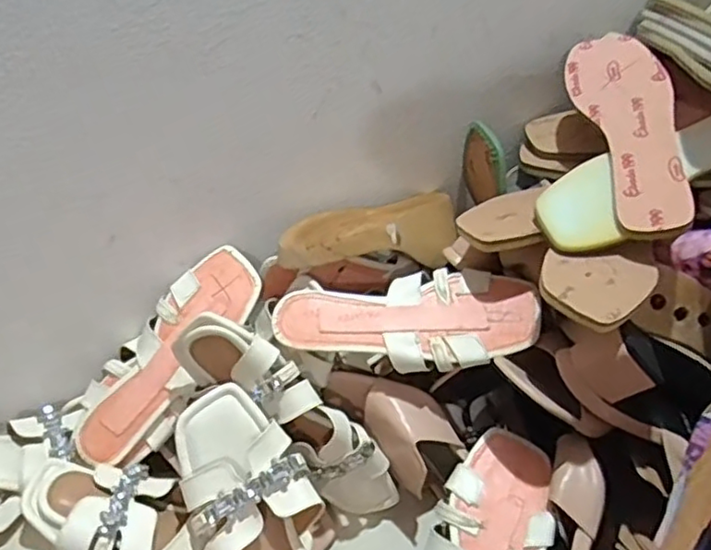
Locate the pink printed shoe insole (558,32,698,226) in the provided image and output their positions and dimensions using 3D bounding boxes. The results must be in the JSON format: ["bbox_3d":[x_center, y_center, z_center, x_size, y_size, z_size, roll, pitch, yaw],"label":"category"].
[{"bbox_3d":[0.250,-0.140,0.587,0.079,0.010,0.238,-16,55,14],"label":"pink printed shoe insole"}]

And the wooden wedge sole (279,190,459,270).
[{"bbox_3d":[0.022,-0.042,0.654,0.208,0.057,0.073,-11,35,-35],"label":"wooden wedge sole"}]

